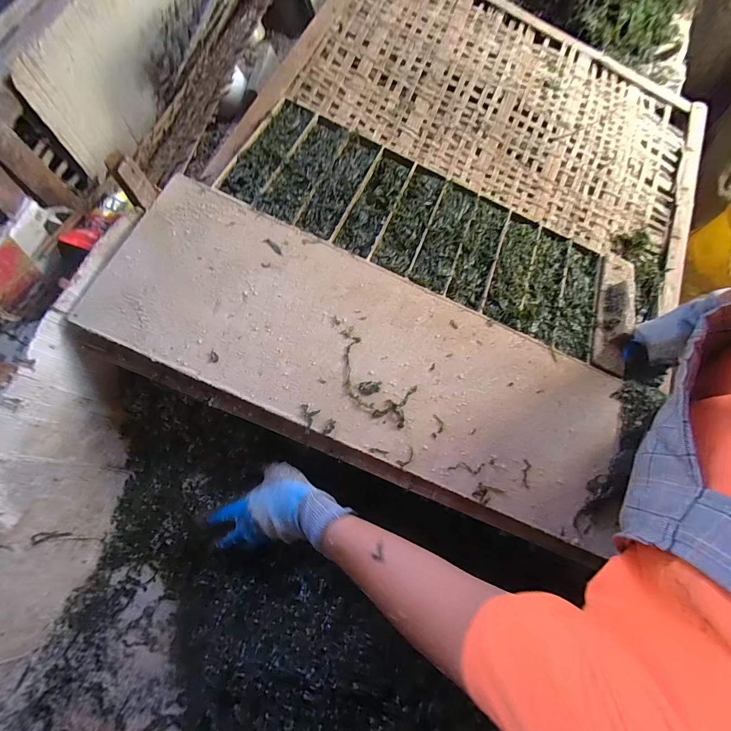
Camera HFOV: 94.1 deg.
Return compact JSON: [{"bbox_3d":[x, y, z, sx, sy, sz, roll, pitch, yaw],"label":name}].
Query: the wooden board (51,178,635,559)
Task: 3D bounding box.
[{"bbox_3d":[0.004,-0.009,0.446,0.670,0.020,0.251,24,74,-2],"label":"wooden board"}]

